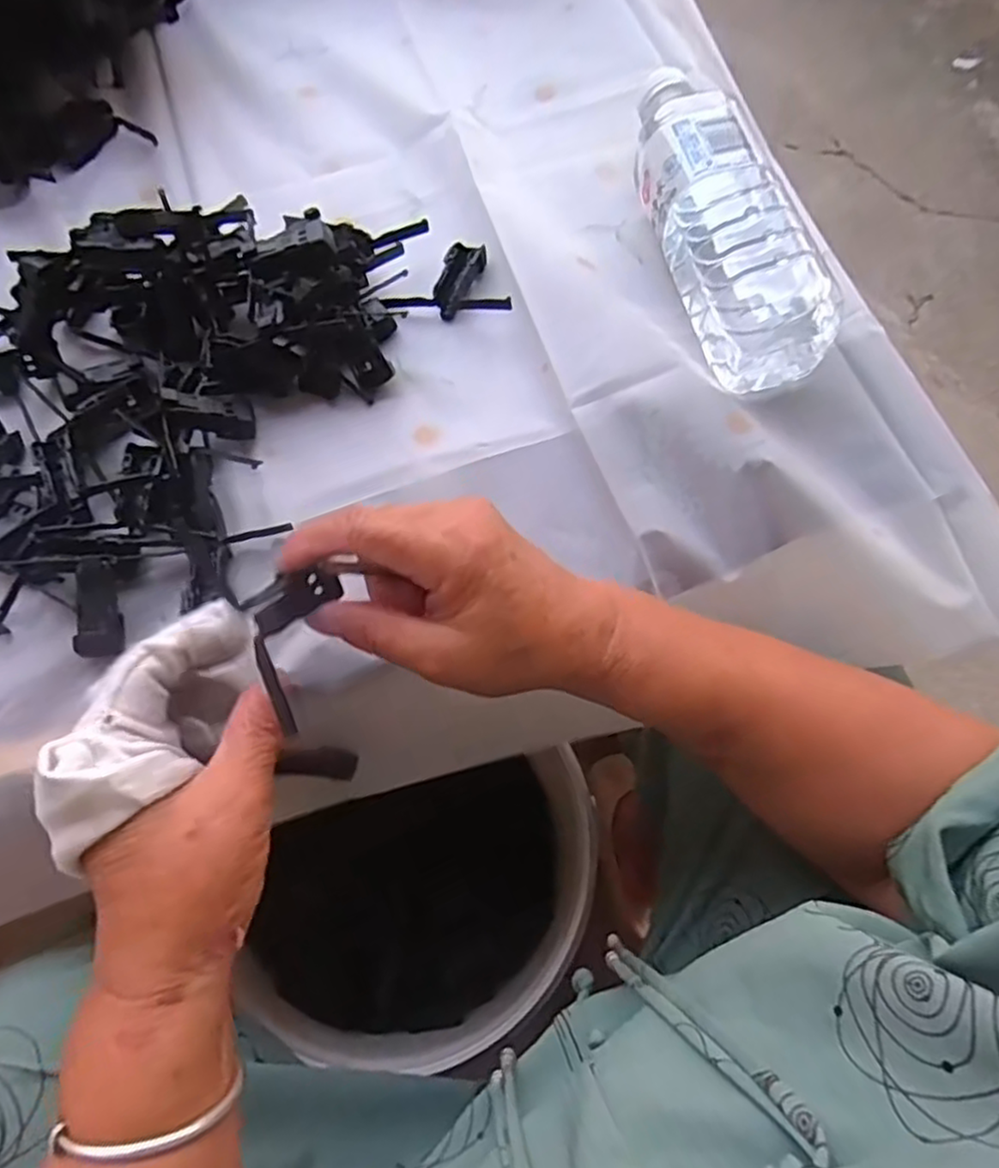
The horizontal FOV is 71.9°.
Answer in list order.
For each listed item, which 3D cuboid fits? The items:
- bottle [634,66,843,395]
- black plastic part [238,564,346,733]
[{"bbox_3d":[0.122,-0.208,0.388,0.064,0.058,0.210,-14,70,-4],"label":"bottle"},{"bbox_3d":[-0.081,0.019,0.256,0.024,0.028,0.063,7,62,4],"label":"black plastic part"}]

